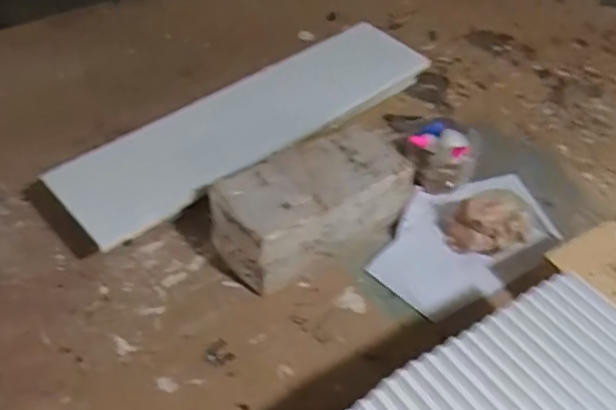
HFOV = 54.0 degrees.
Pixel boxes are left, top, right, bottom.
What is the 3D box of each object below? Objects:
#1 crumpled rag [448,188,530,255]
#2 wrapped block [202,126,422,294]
[{"bbox_3d":[0.221,0.019,0.741,0.089,0.048,0.084,-26,52,-22],"label":"crumpled rag"},{"bbox_3d":[0.004,-0.002,0.725,0.238,0.091,0.113,-25,52,-22],"label":"wrapped block"}]

